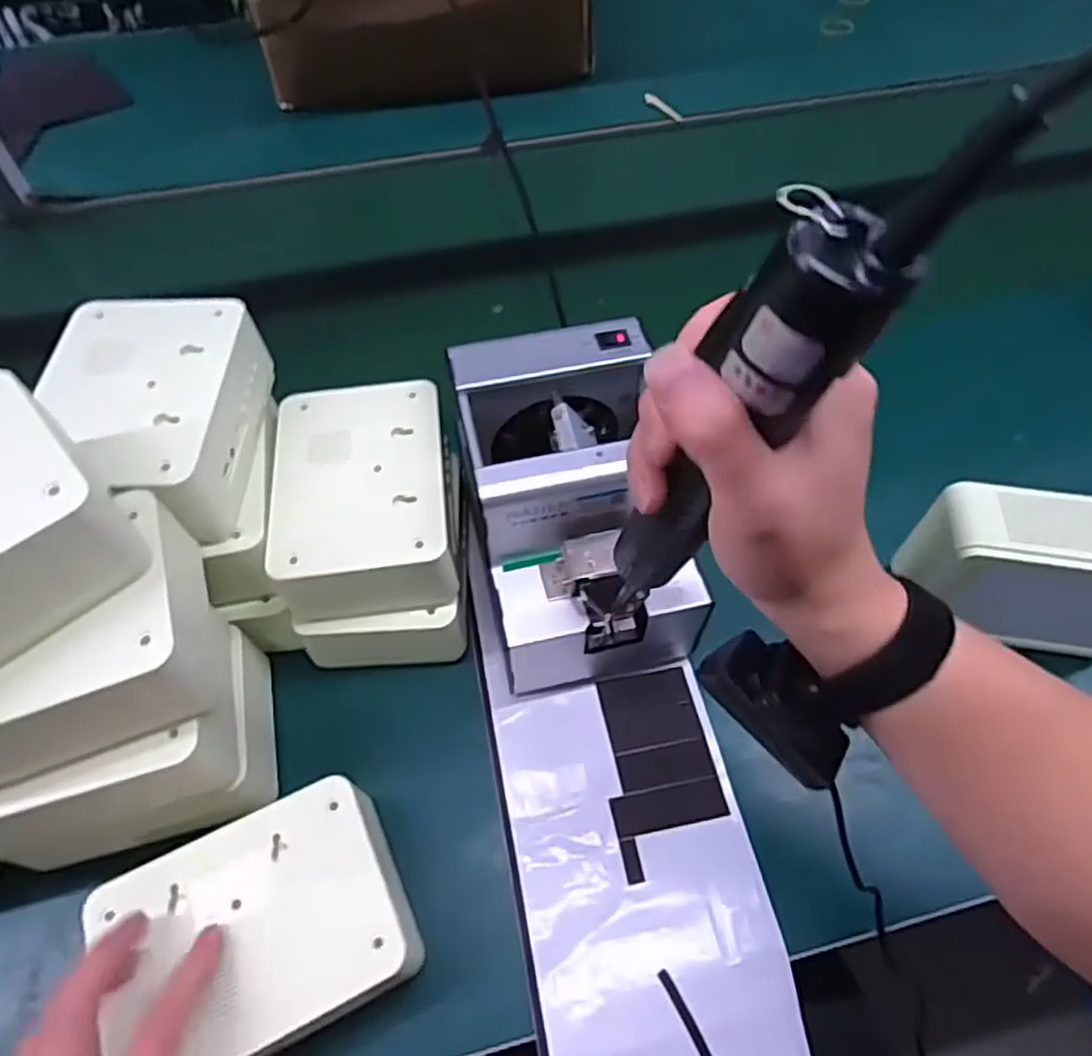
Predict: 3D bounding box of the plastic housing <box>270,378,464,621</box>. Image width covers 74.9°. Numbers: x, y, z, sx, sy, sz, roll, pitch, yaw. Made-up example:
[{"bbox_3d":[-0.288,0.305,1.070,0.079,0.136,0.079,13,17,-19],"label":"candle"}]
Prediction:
[{"bbox_3d":[-0.112,-0.020,0.450,0.105,0.054,0.137,-8,57,-4],"label":"plastic housing"}]

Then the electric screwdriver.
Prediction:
[{"bbox_3d":[0.062,-0.026,0.274,0.033,0.215,0.040,-41,76,-22],"label":"electric screwdriver"}]

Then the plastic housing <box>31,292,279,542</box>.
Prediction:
[{"bbox_3d":[-0.227,-0.064,0.410,0.100,0.056,0.138,0,56,1],"label":"plastic housing"}]

